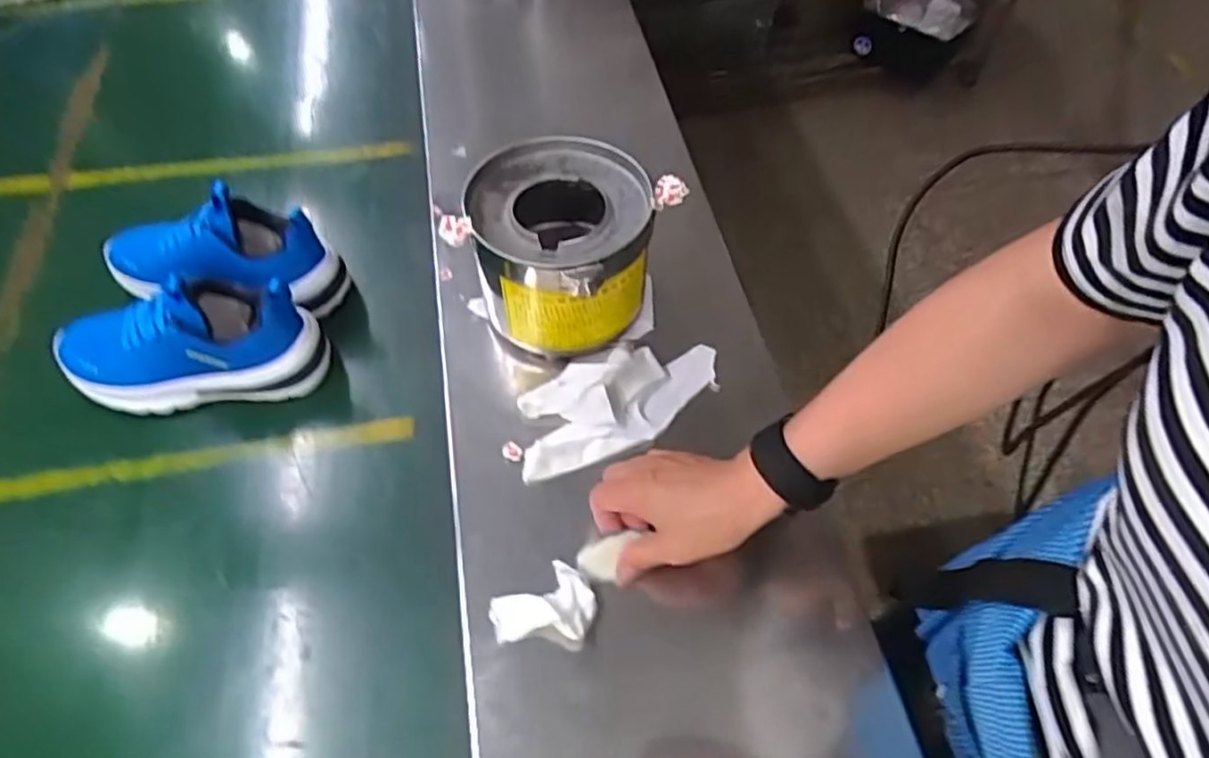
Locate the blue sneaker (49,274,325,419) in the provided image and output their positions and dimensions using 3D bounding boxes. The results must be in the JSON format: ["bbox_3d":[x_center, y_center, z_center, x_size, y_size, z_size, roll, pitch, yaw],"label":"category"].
[{"bbox_3d":[-0.334,-0.031,0.557,0.205,0.098,0.072,-3,56,-4],"label":"blue sneaker"}]

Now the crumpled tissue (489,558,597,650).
[{"bbox_3d":[-0.040,0.146,0.462,0.067,0.020,0.052,3,58,1],"label":"crumpled tissue"}]

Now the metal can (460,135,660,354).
[{"bbox_3d":[-0.035,-0.096,0.569,0.141,0.122,0.135,12,59,7],"label":"metal can"}]

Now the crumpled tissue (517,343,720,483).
[{"bbox_3d":[0.015,0.017,0.540,0.178,0.040,0.078,-18,58,-14],"label":"crumpled tissue"}]

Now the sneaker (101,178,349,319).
[{"bbox_3d":[-0.333,-0.111,0.597,0.202,0.095,0.070,10,56,4],"label":"sneaker"}]

